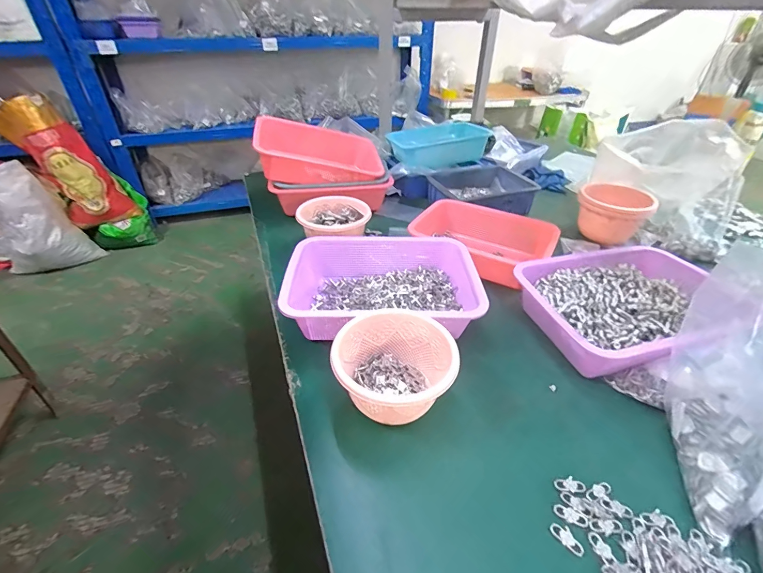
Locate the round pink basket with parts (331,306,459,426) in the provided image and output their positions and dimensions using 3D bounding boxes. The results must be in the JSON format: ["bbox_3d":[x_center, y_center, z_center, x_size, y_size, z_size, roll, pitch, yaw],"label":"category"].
[{"bbox_3d":[0.016,0.109,0.470,0.145,0.090,0.141,-3,37,-5],"label":"round pink basket with parts"}]

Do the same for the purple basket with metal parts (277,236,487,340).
[{"bbox_3d":[0.003,-0.001,0.612,0.297,0.075,0.227,2,37,2],"label":"purple basket with metal parts"}]

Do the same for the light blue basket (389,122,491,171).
[{"bbox_3d":[0.169,-0.411,1.048,0.274,0.086,0.196,-11,38,-15],"label":"light blue basket"}]

